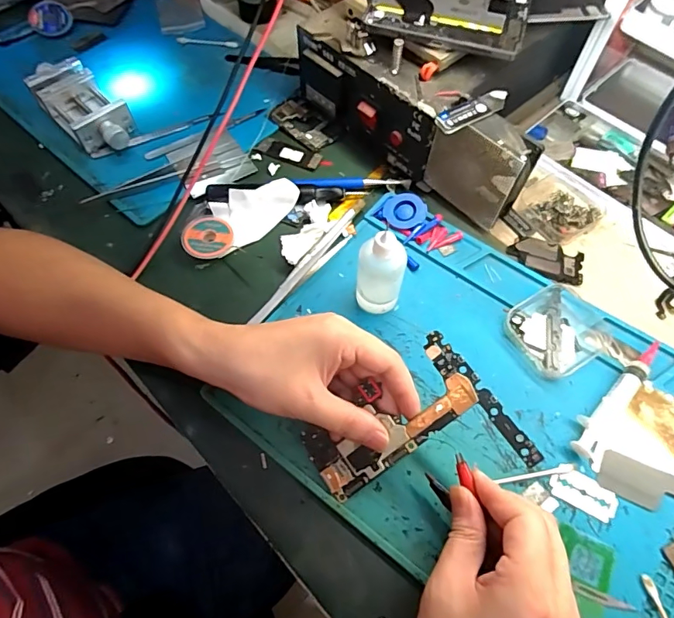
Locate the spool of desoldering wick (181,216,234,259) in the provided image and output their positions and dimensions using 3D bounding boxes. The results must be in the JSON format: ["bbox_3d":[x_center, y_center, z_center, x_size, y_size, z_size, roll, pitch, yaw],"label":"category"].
[{"bbox_3d":[-0.112,-0.061,0.406,0.041,0.015,0.039,0,62,1],"label":"spool of desoldering wick"}]

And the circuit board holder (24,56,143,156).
[{"bbox_3d":[-0.258,-0.205,0.472,0.059,0.036,0.130,-41,68,-19],"label":"circuit board holder"}]

